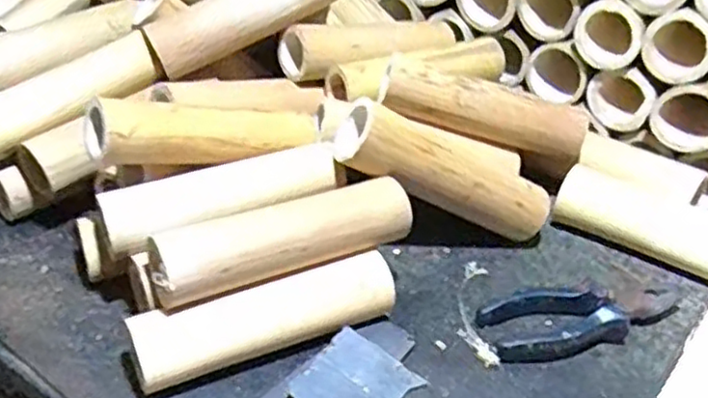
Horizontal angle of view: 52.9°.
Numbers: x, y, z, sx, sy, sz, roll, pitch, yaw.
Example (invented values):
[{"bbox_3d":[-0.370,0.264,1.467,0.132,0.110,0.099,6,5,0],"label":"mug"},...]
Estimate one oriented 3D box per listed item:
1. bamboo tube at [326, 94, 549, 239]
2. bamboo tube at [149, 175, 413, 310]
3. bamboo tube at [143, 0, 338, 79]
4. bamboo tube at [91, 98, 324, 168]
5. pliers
[{"bbox_3d":[0.076,-0.020,0.559,0.180,0.056,0.043,24,36,-21],"label":"bamboo tube"},{"bbox_3d":[-0.046,0.026,0.489,0.183,0.042,0.035,-18,45,-22],"label":"bamboo tube"},{"bbox_3d":[-0.094,-0.167,0.634,0.178,0.050,0.046,-28,47,-9],"label":"bamboo tube"},{"bbox_3d":[-0.102,-0.048,0.538,0.184,0.039,0.037,-6,37,-40],"label":"bamboo tube"},{"bbox_3d":[0.166,0.086,0.522,0.143,0.024,0.052,-9,42,-13],"label":"pliers"}]

